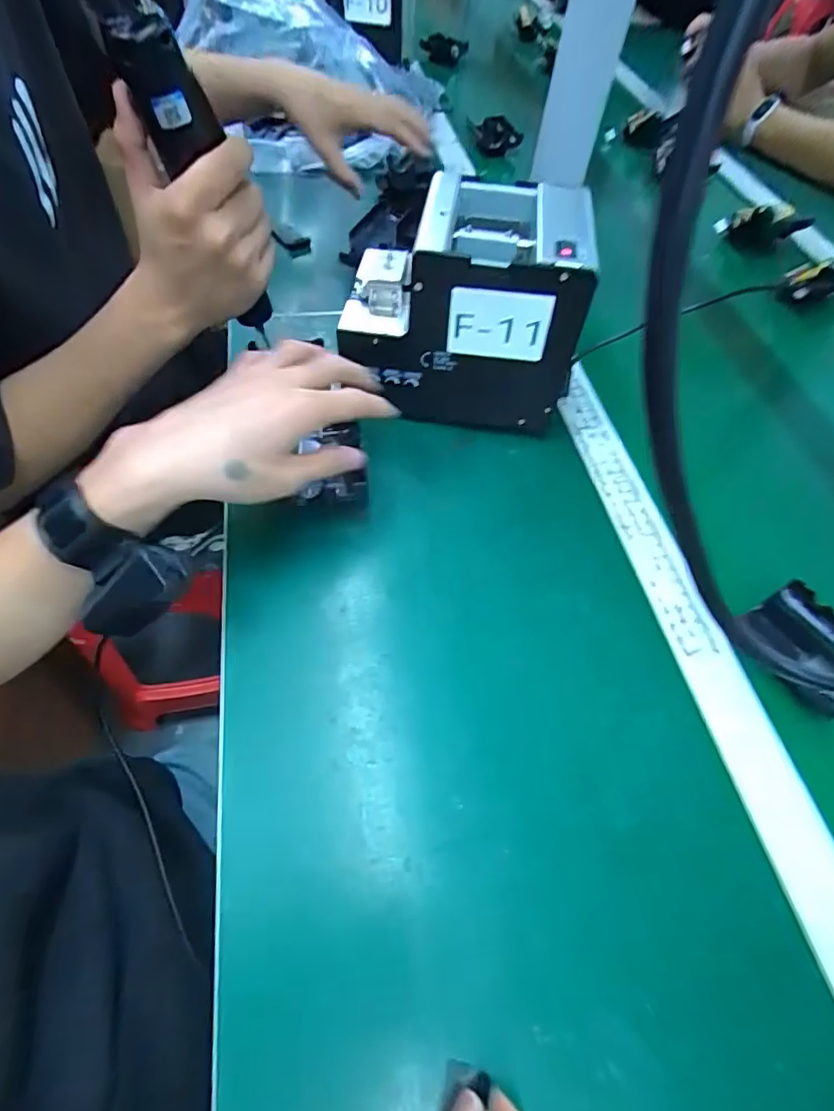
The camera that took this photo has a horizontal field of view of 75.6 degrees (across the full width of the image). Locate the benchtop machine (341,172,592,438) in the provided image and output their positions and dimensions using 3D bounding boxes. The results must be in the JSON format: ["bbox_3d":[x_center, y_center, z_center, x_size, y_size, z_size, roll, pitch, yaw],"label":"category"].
[{"bbox_3d":[0.037,-0.210,0.444,0.176,0.164,0.129,7,56,1],"label":"benchtop machine"}]

